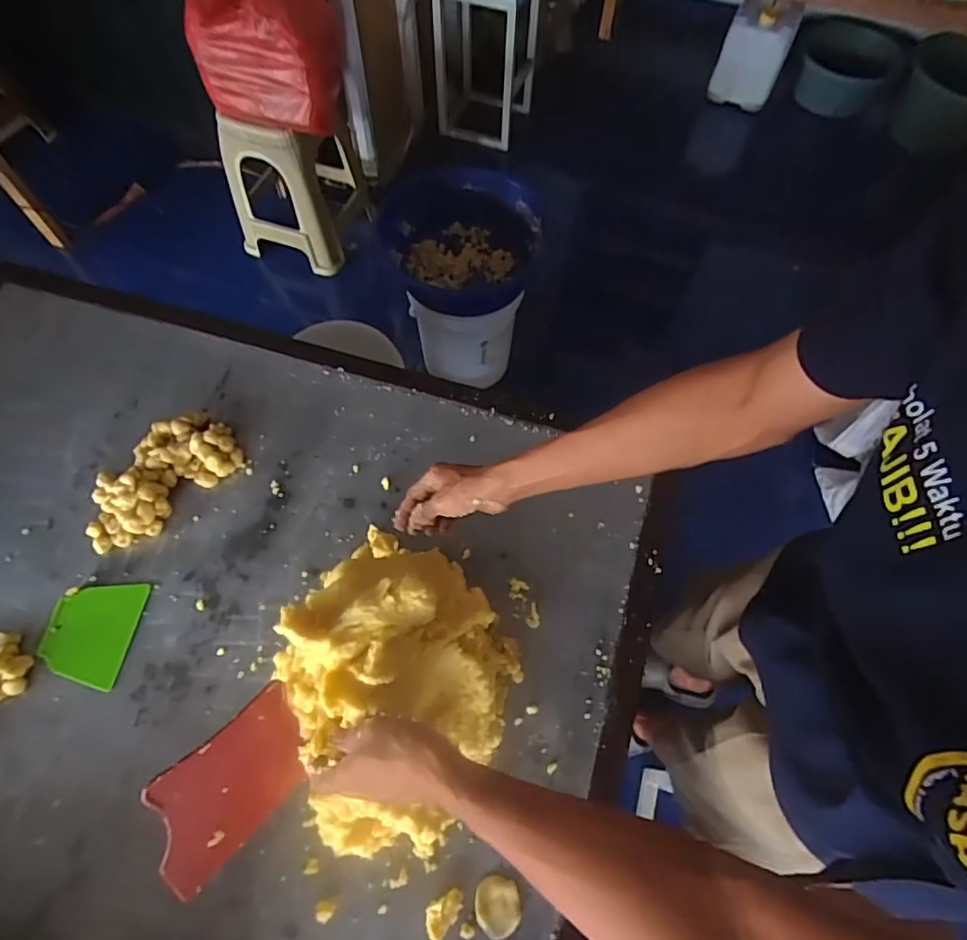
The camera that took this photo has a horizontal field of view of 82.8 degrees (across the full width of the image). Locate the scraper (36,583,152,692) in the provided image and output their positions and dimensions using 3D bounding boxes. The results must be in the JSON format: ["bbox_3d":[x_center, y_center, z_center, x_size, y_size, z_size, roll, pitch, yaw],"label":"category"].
[{"bbox_3d":[-0.494,0.202,0.690,0.106,0.004,0.125,6,63,2],"label":"scraper"}]

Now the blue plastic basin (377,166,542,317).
[{"bbox_3d":[-0.058,-0.591,1.397,0.405,0.135,0.429,0,65,-1],"label":"blue plastic basin"}]

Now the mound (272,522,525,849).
[{"bbox_3d":[-0.097,0.218,0.574,0.235,0.192,0.279,24,65,10],"label":"mound"}]

